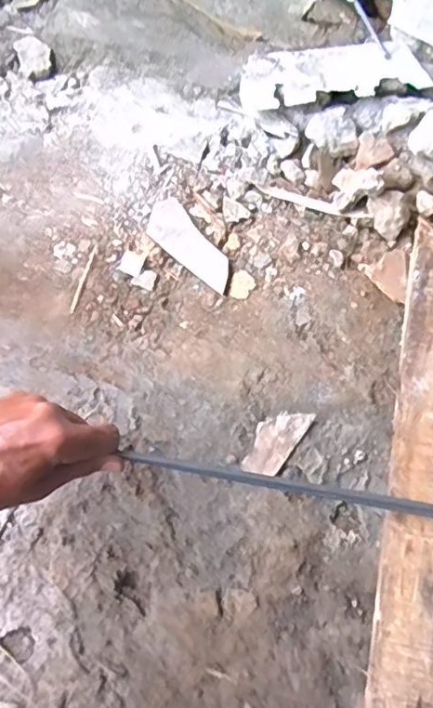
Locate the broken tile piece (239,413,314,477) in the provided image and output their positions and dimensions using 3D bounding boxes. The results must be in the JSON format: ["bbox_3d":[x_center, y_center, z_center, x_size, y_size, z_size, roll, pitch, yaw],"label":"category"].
[{"bbox_3d":[0.056,0.082,0.553,0.039,0.006,0.076,33,73,13],"label":"broken tile piece"}]

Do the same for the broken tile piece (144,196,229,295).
[{"bbox_3d":[-0.031,-0.118,0.638,0.048,0.007,0.125,-36,73,-12],"label":"broken tile piece"}]

